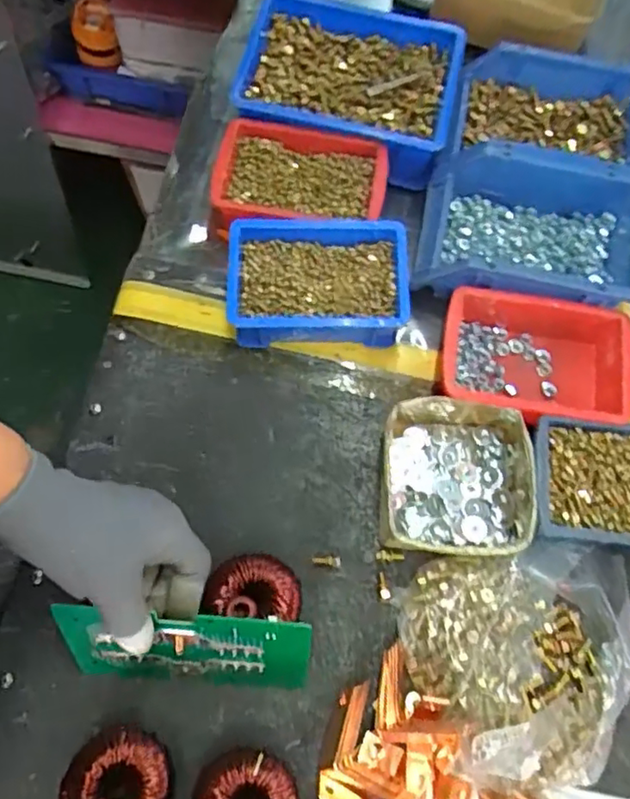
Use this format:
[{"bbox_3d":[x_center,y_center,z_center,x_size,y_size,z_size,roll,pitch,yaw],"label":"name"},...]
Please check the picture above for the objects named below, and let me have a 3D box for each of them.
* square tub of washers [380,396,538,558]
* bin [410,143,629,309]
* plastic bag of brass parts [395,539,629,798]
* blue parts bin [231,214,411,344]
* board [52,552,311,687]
[{"bbox_3d":[0.111,0.062,0.480,0.118,0.041,0.118,5,70,1],"label":"square tub of washers"},{"bbox_3d":[0.189,-0.143,0.536,0.186,0.066,0.133,13,70,4],"label":"bin"},{"bbox_3d":[0.148,0.185,0.435,0.168,0.047,0.165,4,70,0],"label":"plastic bag of brass parts"},{"bbox_3d":[0.003,-0.099,0.526,0.148,0.053,0.099,-3,70,-2],"label":"blue parts bin"},{"bbox_3d":[-0.087,0.148,0.436,0.168,0.103,0.074,3,44,1],"label":"board"}]

